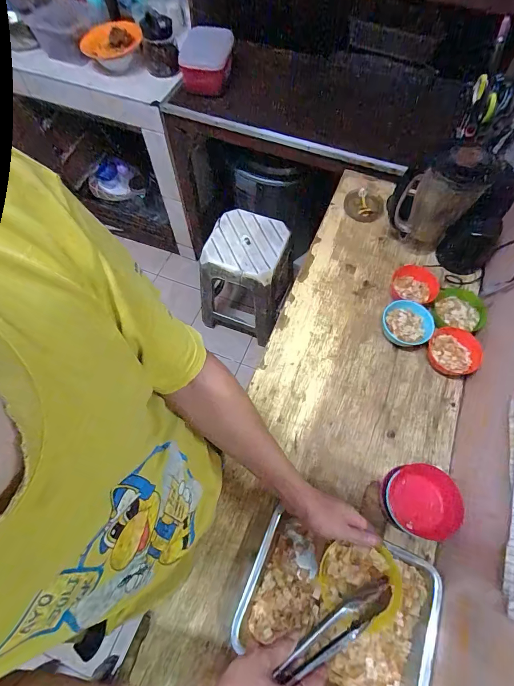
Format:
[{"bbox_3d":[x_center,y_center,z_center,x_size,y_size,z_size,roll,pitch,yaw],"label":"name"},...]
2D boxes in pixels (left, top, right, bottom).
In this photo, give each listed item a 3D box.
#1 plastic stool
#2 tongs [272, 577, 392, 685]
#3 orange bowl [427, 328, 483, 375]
[{"bbox_3d":[-0.044,-0.279,1.491,0.357,0.416,0.333,11,65,5],"label":"plastic stool"},{"bbox_3d":[0.104,0.351,0.426,0.177,0.020,0.032,-16,64,-29],"label":"tongs"},{"bbox_3d":[0.445,0.020,0.783,0.108,0.035,0.102,0,64,0],"label":"orange bowl"}]

